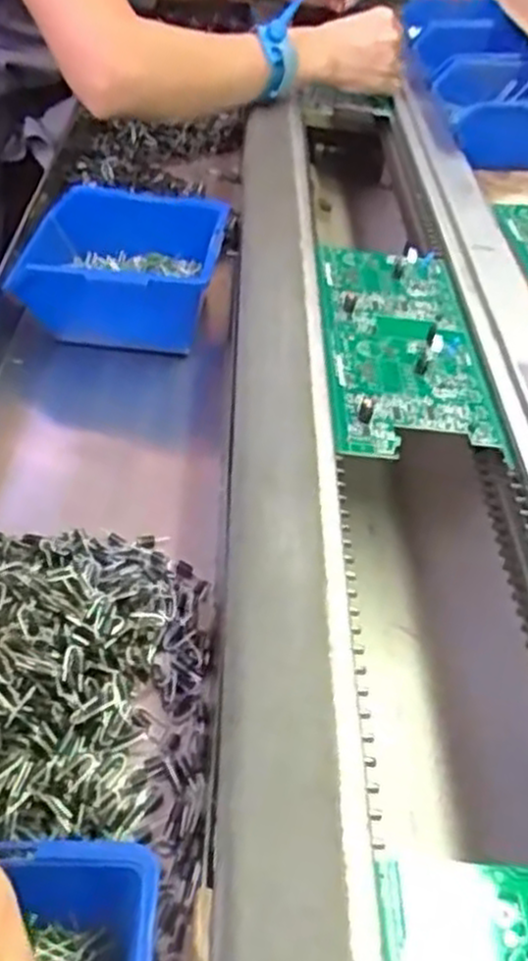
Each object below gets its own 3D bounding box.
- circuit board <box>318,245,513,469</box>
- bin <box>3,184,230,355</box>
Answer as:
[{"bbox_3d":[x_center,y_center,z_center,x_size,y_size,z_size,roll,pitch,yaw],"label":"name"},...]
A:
[{"bbox_3d":[0.085,-0.087,0.478,0.093,0.015,0.211,3,44,-4],"label":"circuit board"},{"bbox_3d":[-0.101,-0.145,0.530,0.136,0.062,0.114,7,44,0],"label":"bin"}]

